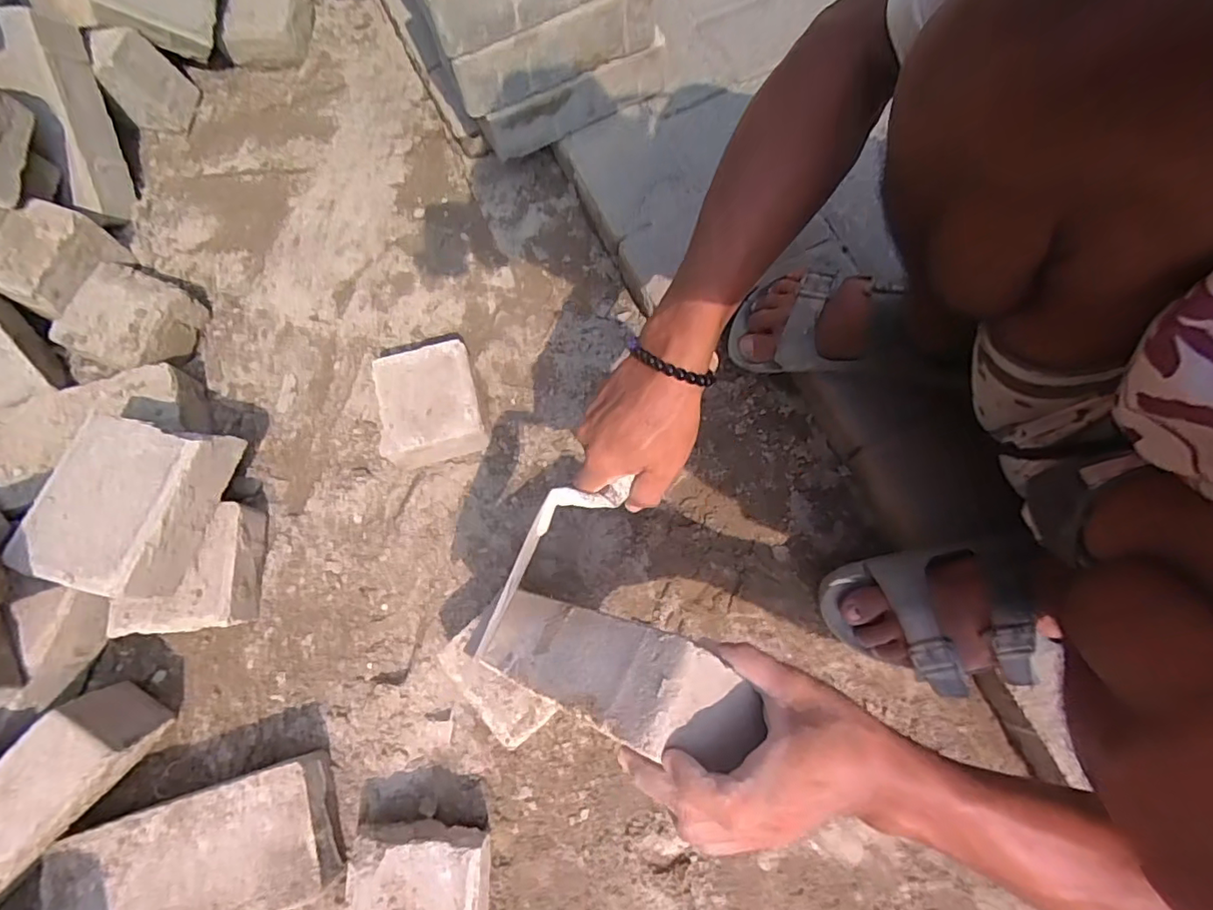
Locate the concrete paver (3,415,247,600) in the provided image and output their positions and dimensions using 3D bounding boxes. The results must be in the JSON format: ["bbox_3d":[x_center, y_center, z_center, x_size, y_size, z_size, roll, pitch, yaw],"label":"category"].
[{"bbox_3d":[-0.428,0.042,0.509,0.110,0.070,0.157,13,77,4],"label":"concrete paver"}]

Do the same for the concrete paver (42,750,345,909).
[{"bbox_3d":[-0.344,0.345,0.490,0.210,0.071,0.107,-17,77,-4],"label":"concrete paver"}]

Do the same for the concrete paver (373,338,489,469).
[{"bbox_3d":[-0.182,-0.053,0.599,0.098,0.064,0.108,-15,77,-3],"label":"concrete paver"}]

